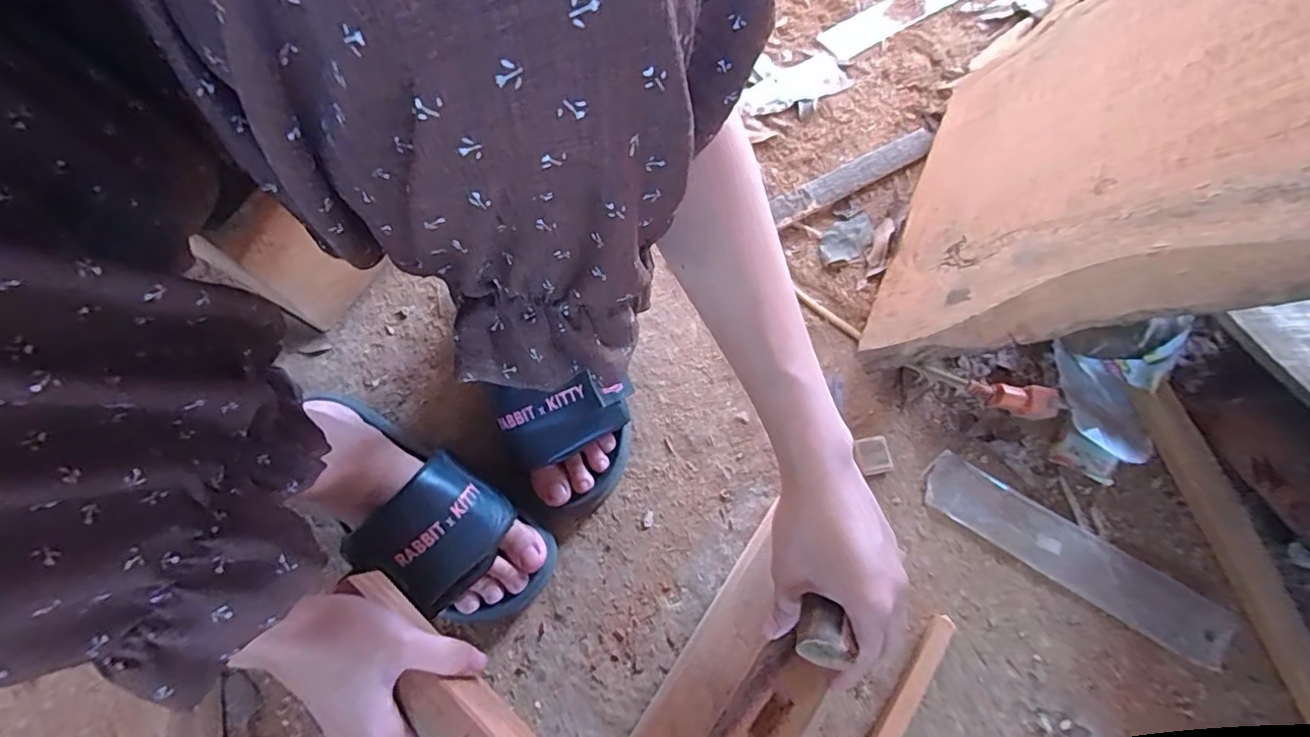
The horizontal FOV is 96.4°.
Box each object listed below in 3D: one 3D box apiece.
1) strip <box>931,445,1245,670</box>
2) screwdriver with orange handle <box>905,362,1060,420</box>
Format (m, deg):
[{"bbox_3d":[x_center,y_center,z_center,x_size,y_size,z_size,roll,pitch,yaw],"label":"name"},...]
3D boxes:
[{"bbox_3d":[0.365,0.163,0.513,0.263,0.009,0.055,32,70,10],"label":"strip"},{"bbox_3d":[0.309,0.017,0.555,0.128,0.027,0.028,19,67,22],"label":"screwdriver with orange handle"}]

